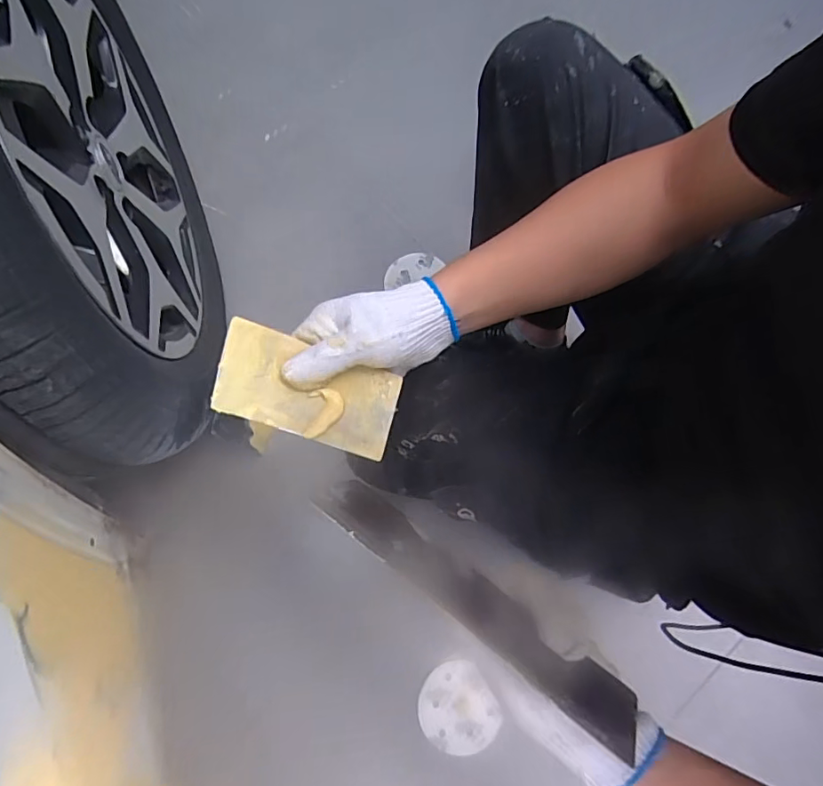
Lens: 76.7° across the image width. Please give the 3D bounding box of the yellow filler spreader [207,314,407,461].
[{"bbox_3d":[-0.078,-0.003,0.392,0.135,0.008,0.070,19,69,-9],"label":"yellow filler spreader"}]

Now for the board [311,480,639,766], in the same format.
[{"bbox_3d":[0.038,0.142,0.373,0.257,0.077,0.005,34,103,23],"label":"board"}]

